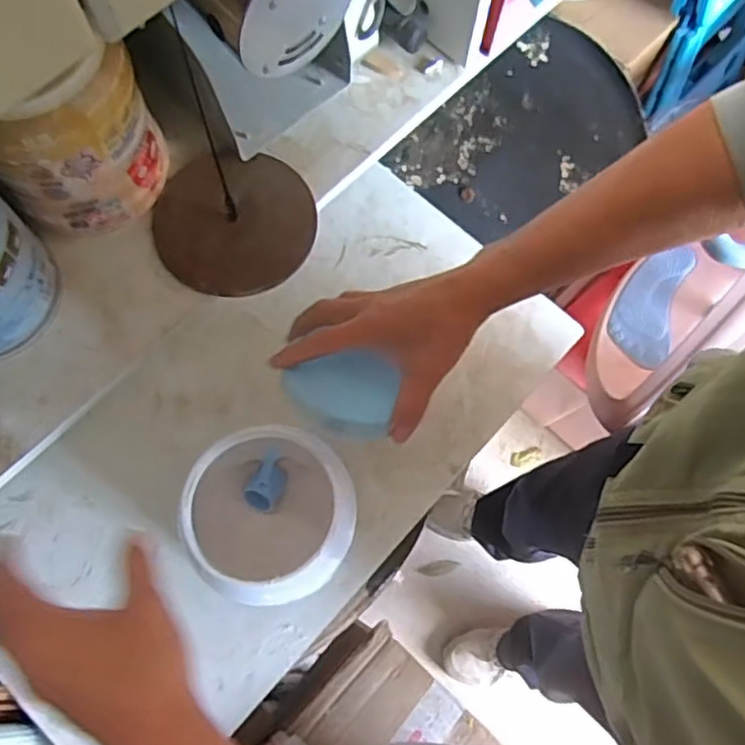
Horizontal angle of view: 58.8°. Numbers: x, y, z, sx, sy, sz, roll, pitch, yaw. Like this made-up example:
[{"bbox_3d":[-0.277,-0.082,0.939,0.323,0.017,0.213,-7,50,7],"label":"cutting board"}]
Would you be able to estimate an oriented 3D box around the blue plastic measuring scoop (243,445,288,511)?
[{"bbox_3d":[-0.092,0.095,0.589,0.028,0.025,0.054,22,73,5],"label":"blue plastic measuring scoop"}]

